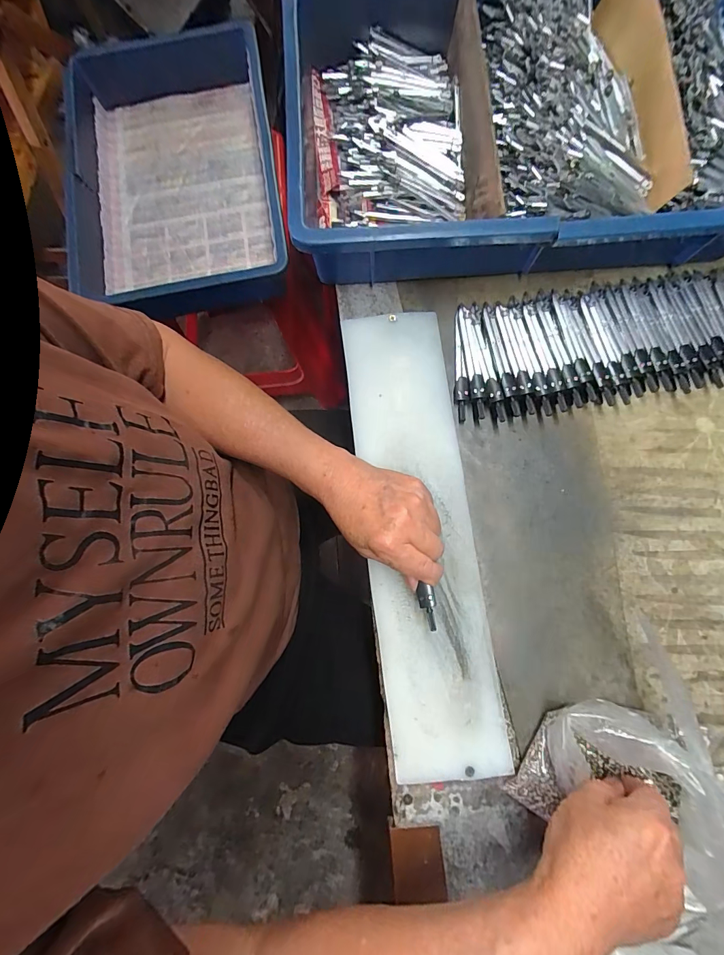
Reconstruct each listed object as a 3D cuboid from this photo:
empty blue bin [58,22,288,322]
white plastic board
[{"bbox_3d":[-0.271,-0.447,0.571,0.287,0.104,0.403,-7,80,1],"label":"empty blue bin"},{"bbox_3d":[0.051,0.043,0.346,0.096,0.010,0.396,-7,80,-1],"label":"white plastic board"}]

